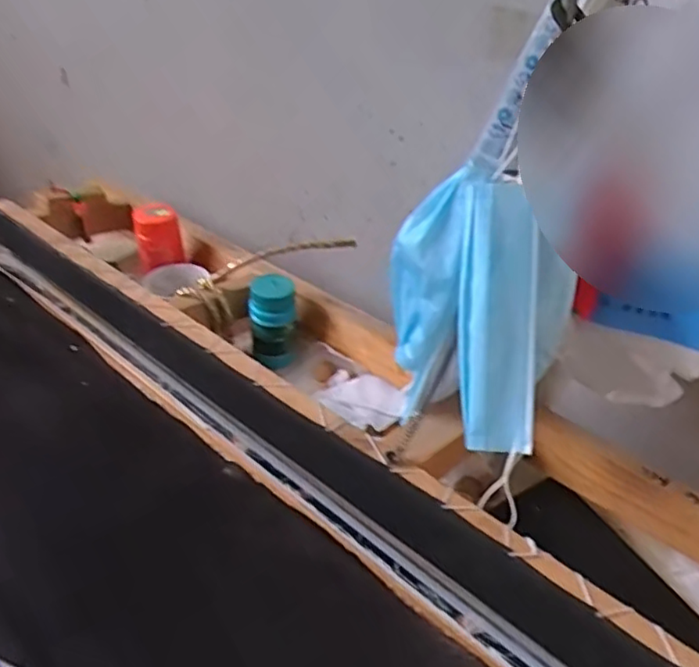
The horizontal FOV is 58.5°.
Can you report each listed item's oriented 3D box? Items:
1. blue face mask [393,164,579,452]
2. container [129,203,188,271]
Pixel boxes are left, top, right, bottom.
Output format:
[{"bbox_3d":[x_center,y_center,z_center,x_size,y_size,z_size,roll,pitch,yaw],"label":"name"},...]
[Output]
[{"bbox_3d":[0.079,-0.011,0.441,0.140,0.173,0.097,22,41,24],"label":"blue face mask"},{"bbox_3d":[-0.225,-0.113,0.736,0.052,0.067,0.041,-7,37,-12],"label":"container"}]

